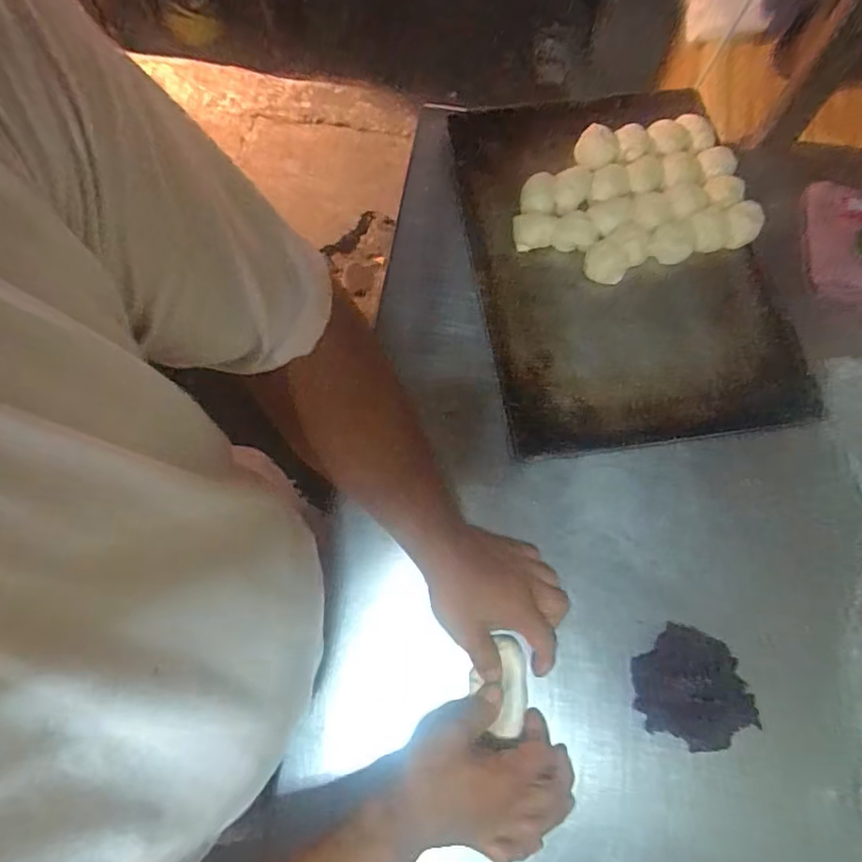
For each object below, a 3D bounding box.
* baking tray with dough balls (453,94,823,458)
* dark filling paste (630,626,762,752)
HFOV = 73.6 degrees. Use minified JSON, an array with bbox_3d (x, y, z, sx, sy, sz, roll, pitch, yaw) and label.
[{"bbox_3d":[0.213,-0.193,0.647,0.318,0.036,0.427,-7,72,-3],"label":"baking tray with dough balls"},{"bbox_3d":[0.230,0.224,0.504,0.097,0.040,0.102,3,72,0],"label":"dark filling paste"}]

